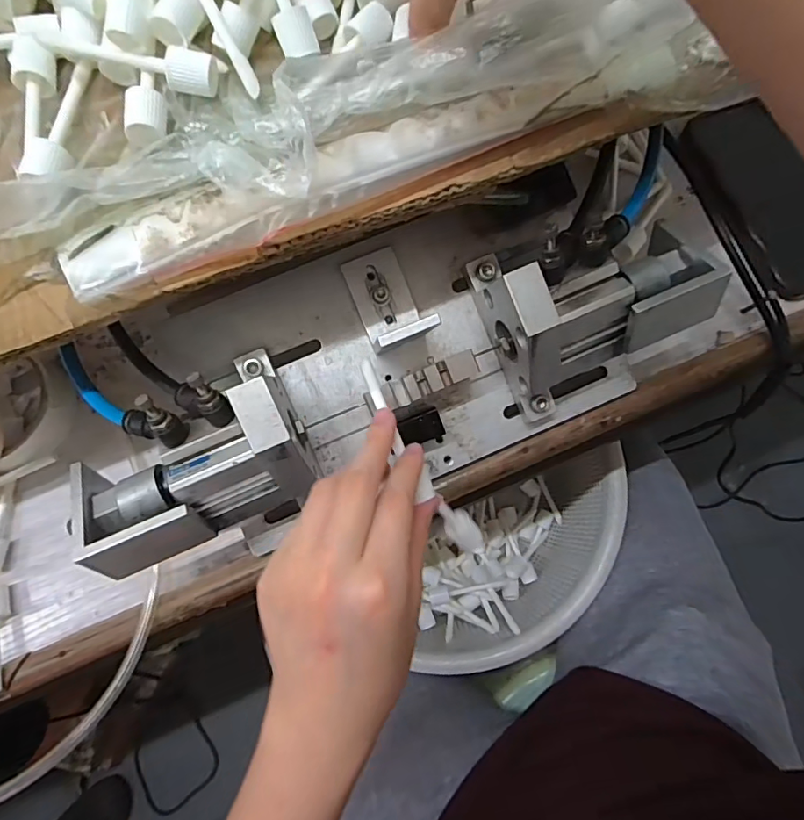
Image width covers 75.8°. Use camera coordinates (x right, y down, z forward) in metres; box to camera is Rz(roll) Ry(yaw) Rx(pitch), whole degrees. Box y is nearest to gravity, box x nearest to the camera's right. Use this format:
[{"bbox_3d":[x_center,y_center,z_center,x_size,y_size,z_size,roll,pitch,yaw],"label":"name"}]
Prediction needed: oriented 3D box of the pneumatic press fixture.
[{"bbox_3d":[0.008,-0.036,0.315,0.402,0.091,0.155,-18,76,-3],"label":"pneumatic press fixture"}]

